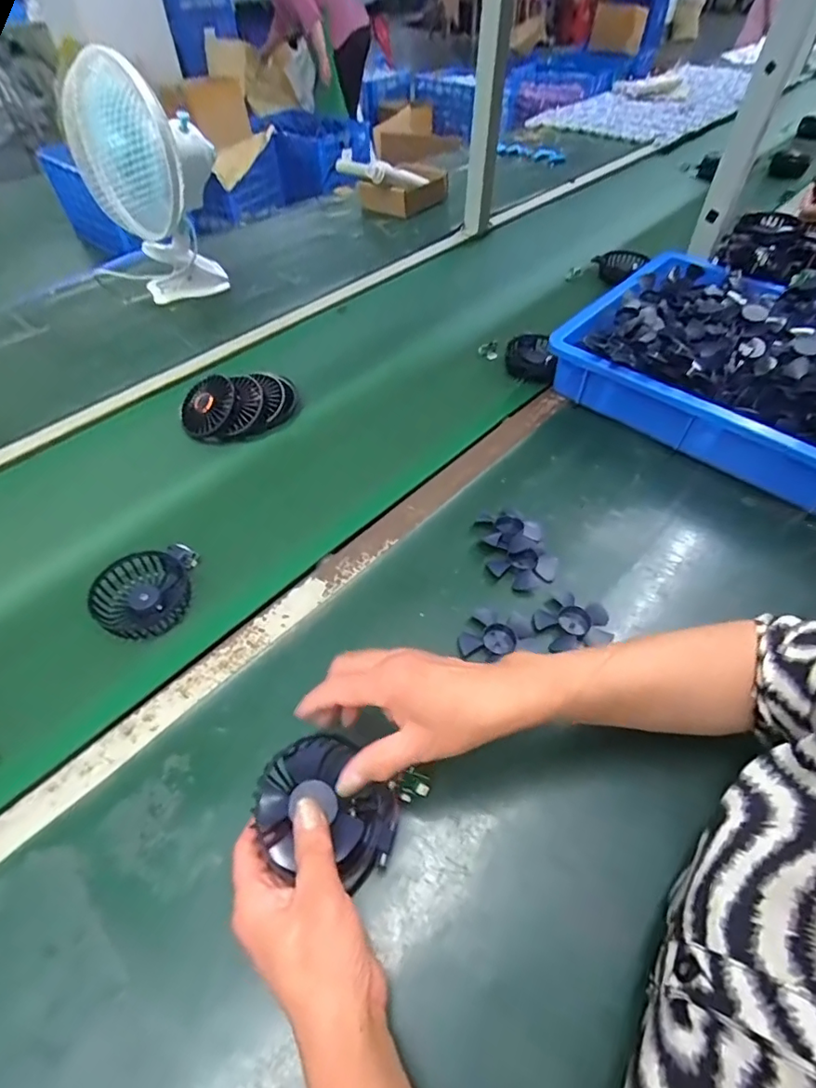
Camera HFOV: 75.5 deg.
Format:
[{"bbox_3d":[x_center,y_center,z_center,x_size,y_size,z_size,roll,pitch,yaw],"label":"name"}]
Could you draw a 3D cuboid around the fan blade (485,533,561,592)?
[{"bbox_3d":[0.123,0.020,0.546,0.055,0.014,0.060,34,56,27],"label":"fan blade"}]

